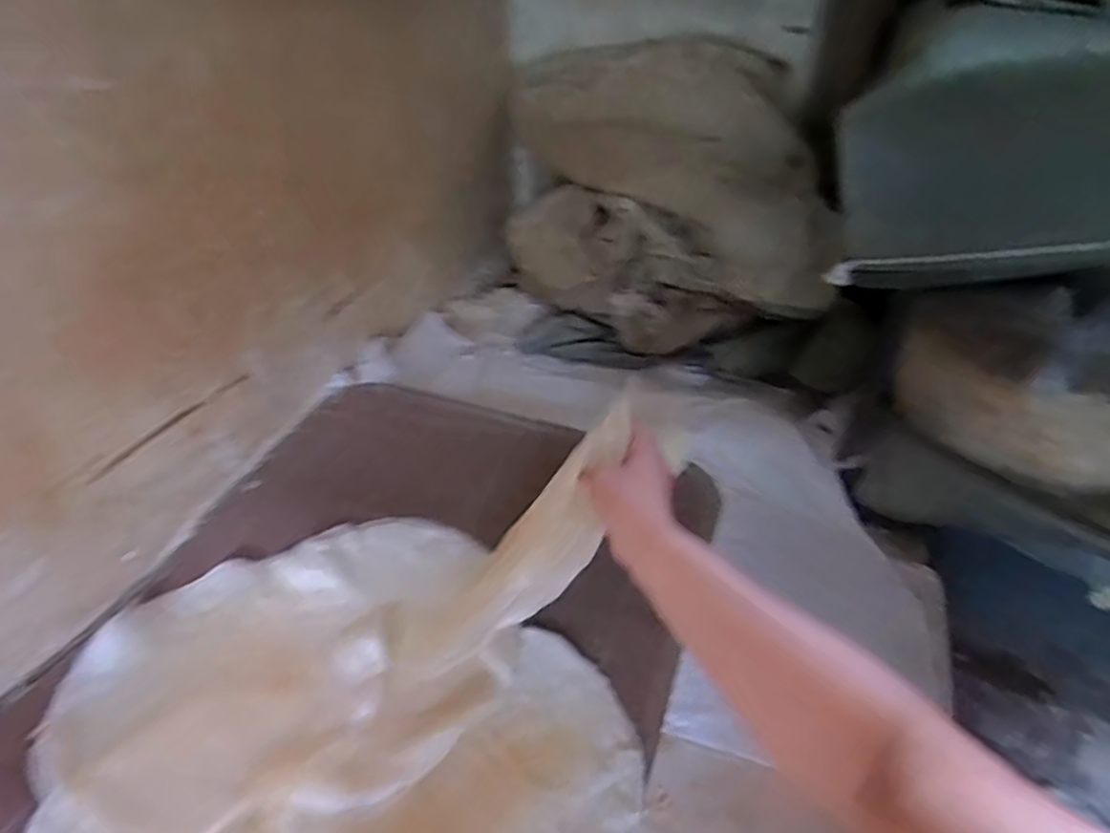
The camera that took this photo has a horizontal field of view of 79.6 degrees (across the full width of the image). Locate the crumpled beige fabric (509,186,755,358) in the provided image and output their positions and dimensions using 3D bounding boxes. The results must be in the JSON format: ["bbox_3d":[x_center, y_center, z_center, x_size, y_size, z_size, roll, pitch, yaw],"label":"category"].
[{"bbox_3d":[0.129,-0.292,1.306,0.513,0.238,0.146,24,43,30],"label":"crumpled beige fabric"}]

